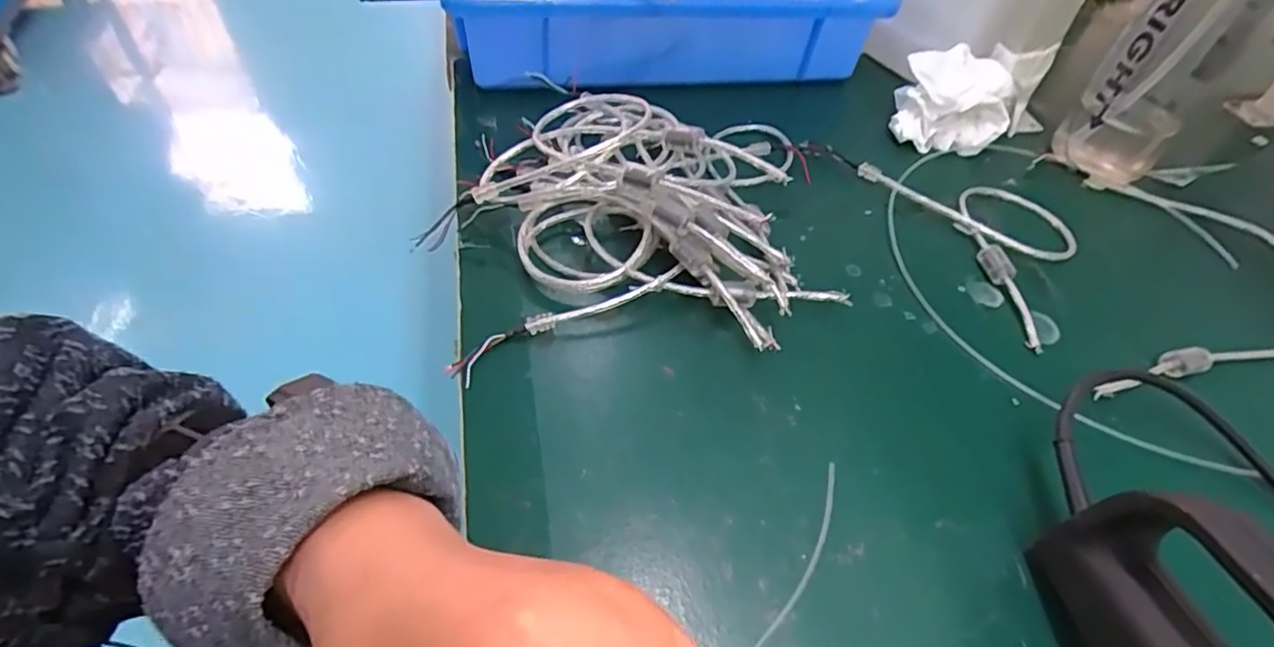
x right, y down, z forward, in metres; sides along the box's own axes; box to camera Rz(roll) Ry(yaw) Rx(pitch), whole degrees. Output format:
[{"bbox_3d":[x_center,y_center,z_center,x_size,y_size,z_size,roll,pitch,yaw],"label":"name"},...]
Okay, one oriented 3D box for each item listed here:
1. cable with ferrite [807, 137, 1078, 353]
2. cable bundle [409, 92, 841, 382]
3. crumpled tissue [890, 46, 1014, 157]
[{"bbox_3d":[0.245,-0.089,0.471,0.131,0.013,0.223,-25,57,-23],"label":"cable with ferrite"},{"bbox_3d":[0.004,-0.079,0.408,0.254,0.067,0.209,-5,51,-9],"label":"cable bundle"},{"bbox_3d":[0.262,-0.184,0.519,0.086,0.059,0.060,12,51,6],"label":"crumpled tissue"}]

